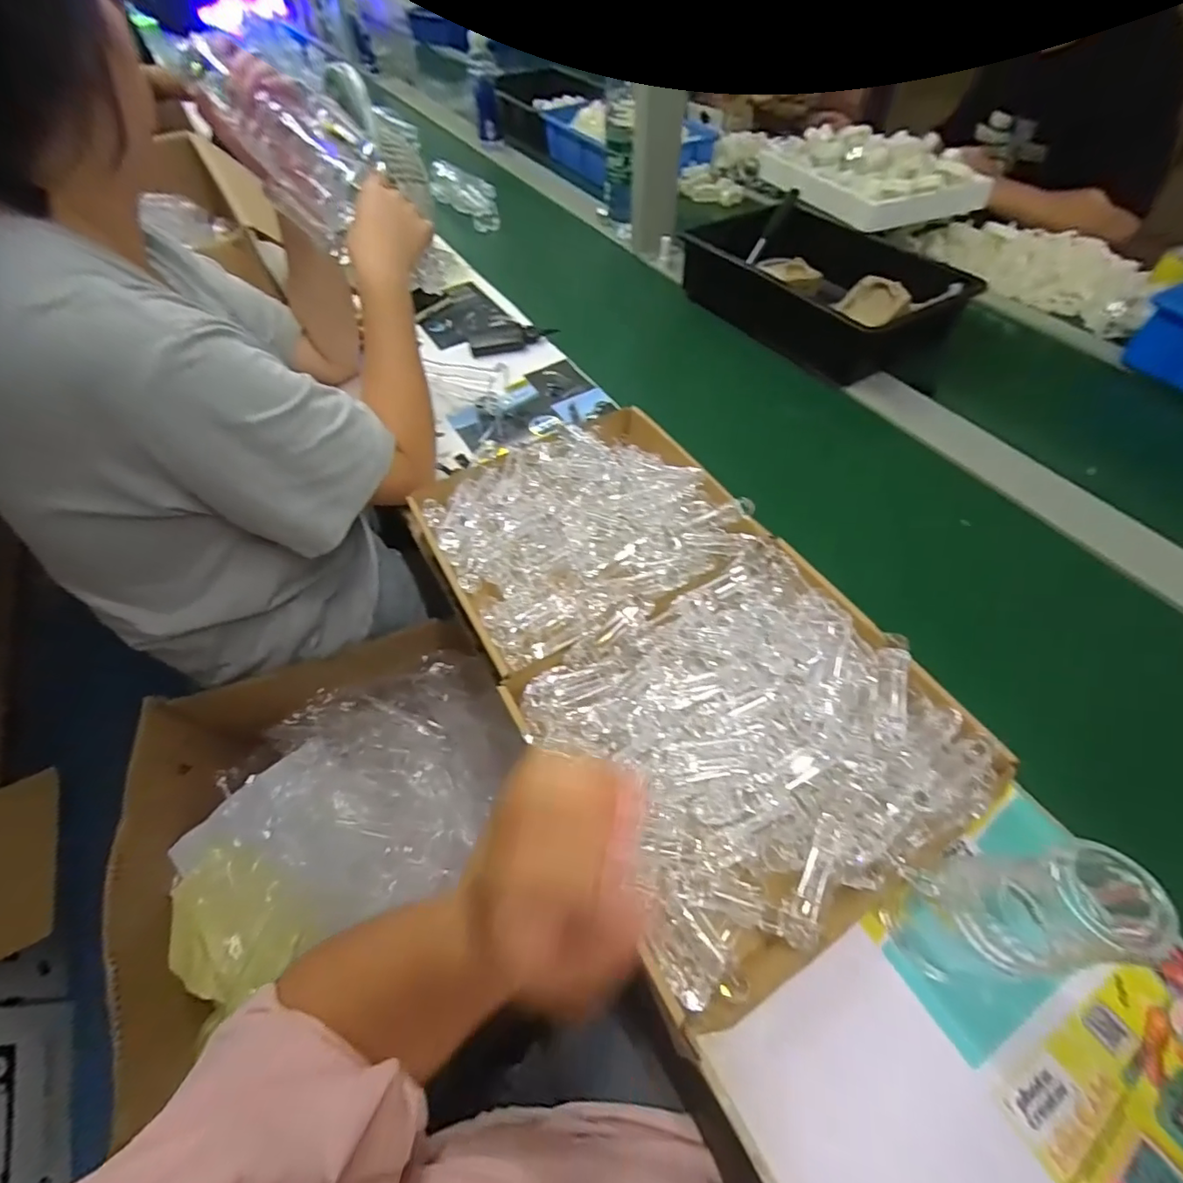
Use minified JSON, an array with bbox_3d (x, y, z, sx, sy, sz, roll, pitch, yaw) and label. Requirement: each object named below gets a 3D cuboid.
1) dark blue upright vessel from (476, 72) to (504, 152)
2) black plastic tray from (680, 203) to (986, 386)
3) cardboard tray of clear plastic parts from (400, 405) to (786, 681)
[{"bbox_3d":[-0.284,-1.300,1.457,0.065,0.151,0.072,-2,56,3],"label":"dark blue upright vessel"},{"bbox_3d":[0.366,-0.497,0.885,0.232,0.104,0.409,-29,59,-17],"label":"black plastic tray"},{"bbox_3d":[-0.007,-0.068,0.592,0.313,0.073,0.302,-28,59,-14],"label":"cardboard tray of clear plastic parts"}]

